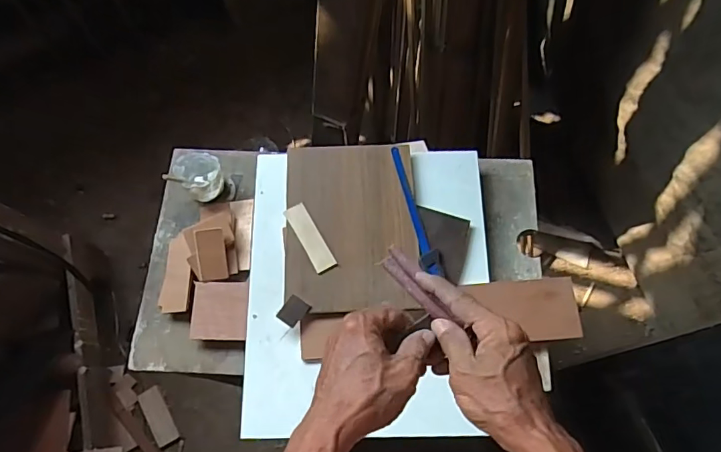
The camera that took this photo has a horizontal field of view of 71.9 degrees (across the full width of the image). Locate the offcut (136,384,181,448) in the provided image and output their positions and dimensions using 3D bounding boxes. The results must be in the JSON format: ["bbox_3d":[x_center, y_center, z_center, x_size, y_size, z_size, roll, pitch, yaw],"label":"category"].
[{"bbox_3d":[-0.496,0.468,1.222,0.057,0.008,0.141,-31,72,-10],"label":"offcut"}]

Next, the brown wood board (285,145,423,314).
[{"bbox_3d":[-0.013,-0.001,0.718,0.187,0.008,0.242,-2,73,-1],"label":"brown wood board"}]

